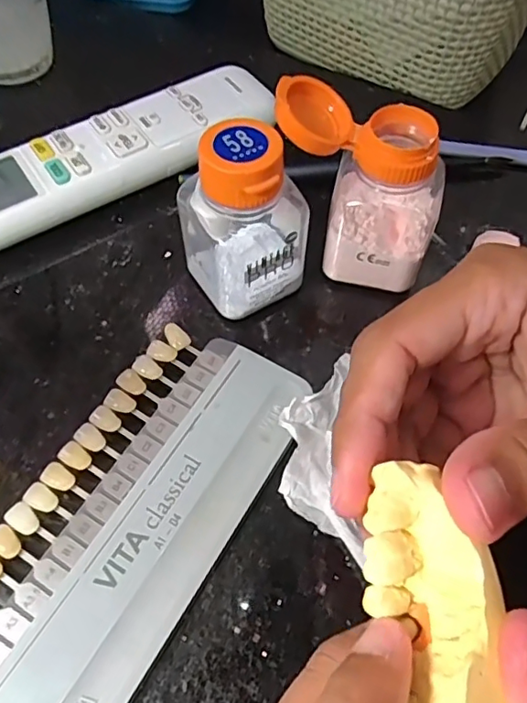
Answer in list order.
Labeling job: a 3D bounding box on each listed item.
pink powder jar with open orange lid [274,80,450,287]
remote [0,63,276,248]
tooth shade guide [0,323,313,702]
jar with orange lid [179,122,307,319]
[{"bbox_3d":[0.037,-0.062,0.221,0.065,0.075,0.031,13,59,7],"label":"pink powder jar with open orange lid"},{"bbox_3d":[-0.074,-0.093,0.270,0.170,0.025,0.048,-28,63,-17],"label":"remote"},{"bbox_3d":[-0.045,0.054,0.189,0.065,0.009,0.145,28,62,15],"label":"tooth shade guide"},{"bbox_3d":[-0.008,-0.047,0.214,0.043,0.072,0.037,-17,60,-12],"label":"jar with orange lid"}]

